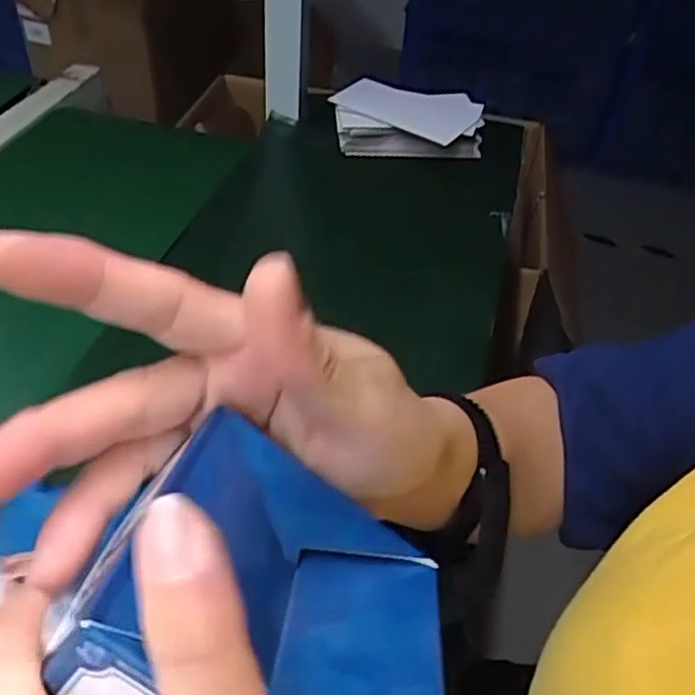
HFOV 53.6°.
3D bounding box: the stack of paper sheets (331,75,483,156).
[{"bbox_3d":[0.073,-0.267,0.799,0.172,0.060,0.110,-4,46,-9],"label":"stack of paper sheets"}]

